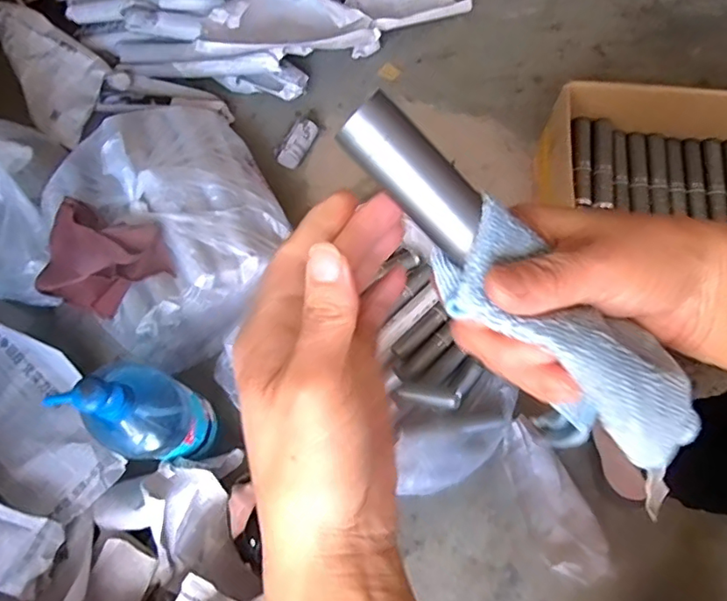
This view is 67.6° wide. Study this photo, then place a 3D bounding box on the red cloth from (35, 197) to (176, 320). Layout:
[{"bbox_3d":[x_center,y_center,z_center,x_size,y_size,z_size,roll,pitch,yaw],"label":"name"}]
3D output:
[{"bbox_3d":[-0.313,-0.044,0.649,0.155,0.033,0.120,16,105,7],"label":"red cloth"}]

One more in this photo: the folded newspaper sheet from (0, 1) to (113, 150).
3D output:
[{"bbox_3d":[-0.497,-0.377,0.855,0.138,0.040,0.265,-36,76,-10],"label":"folded newspaper sheet"}]

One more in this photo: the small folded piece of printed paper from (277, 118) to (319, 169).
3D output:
[{"bbox_3d":[-0.098,-0.237,0.832,0.035,0.032,0.076,33,76,10],"label":"small folded piece of printed paper"}]

